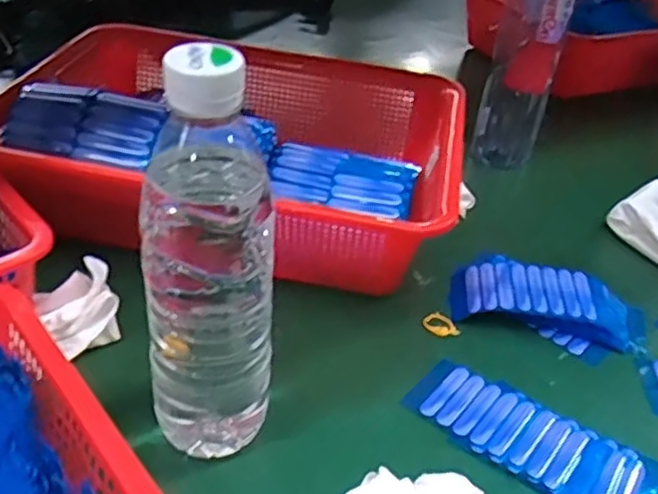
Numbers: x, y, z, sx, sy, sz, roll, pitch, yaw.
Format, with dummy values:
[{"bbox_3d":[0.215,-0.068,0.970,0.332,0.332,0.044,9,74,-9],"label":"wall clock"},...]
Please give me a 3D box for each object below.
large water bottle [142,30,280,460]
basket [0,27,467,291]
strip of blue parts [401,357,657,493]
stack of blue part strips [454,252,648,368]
[{"bbox_3d":[-0.059,0.016,0.348,0.064,0.232,0.055,-6,37,-16],"label":"large water bottle"},{"bbox_3d":[-0.068,-0.079,0.578,0.337,0.115,0.259,10,36,6],"label":"basket"},{"bbox_3d":[0.129,0.121,0.416,0.169,0.011,0.070,25,39,24],"label":"strip of blue parts"},{"bbox_3d":[0.163,0.042,0.517,0.137,0.029,0.067,15,37,12],"label":"stack of blue part strips"}]

